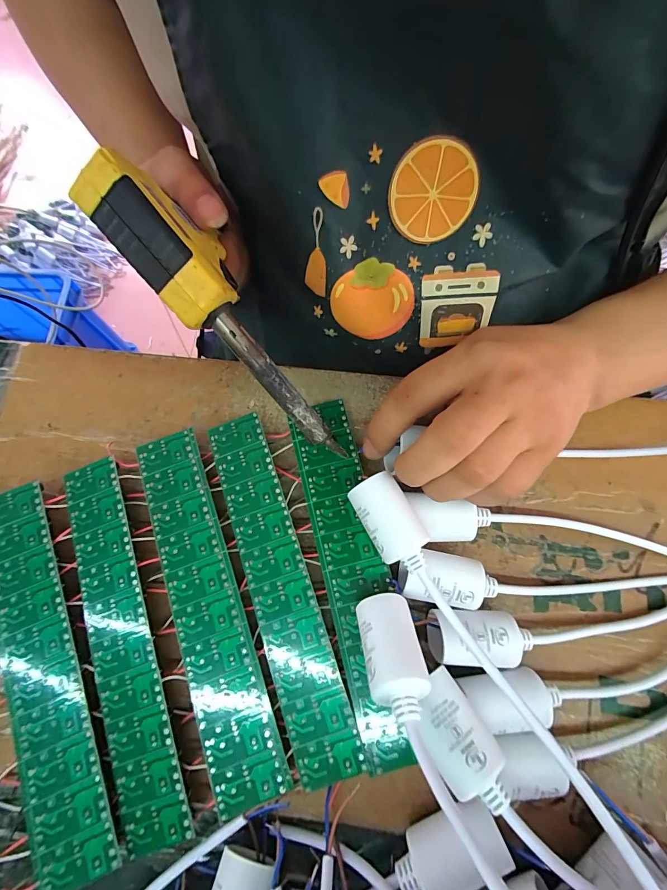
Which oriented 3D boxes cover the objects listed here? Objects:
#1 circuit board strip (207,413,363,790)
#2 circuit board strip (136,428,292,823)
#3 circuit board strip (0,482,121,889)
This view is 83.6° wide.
[{"bbox_3d":[-0.033,0.076,0.213,0.036,0.004,0.197,-18,75,-4],"label":"circuit board strip"},{"bbox_3d":[-0.075,0.088,0.212,0.042,0.004,0.199,-19,74,-4],"label":"circuit board strip"},{"bbox_3d":[-0.159,0.120,0.211,0.038,0.021,0.198,-23,75,-6],"label":"circuit board strip"}]

